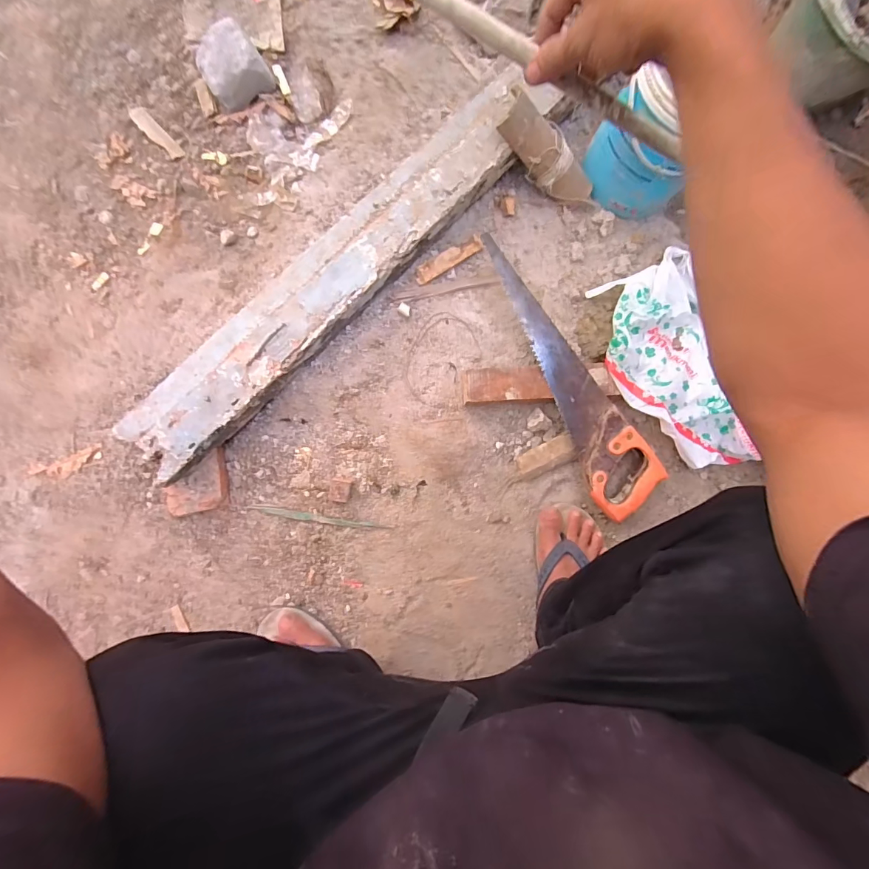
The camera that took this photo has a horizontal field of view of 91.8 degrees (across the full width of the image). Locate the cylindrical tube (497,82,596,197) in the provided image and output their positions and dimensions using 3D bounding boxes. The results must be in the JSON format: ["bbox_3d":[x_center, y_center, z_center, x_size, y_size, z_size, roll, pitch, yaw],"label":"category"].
[{"bbox_3d":[0.176,-0.442,0.671,0.196,0.059,0.059,26,81,-34],"label":"cylindrical tube"}]

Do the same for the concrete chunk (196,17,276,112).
[{"bbox_3d":[-0.341,-0.626,0.702,0.106,0.074,0.099,-30,85,-6],"label":"concrete chunk"}]

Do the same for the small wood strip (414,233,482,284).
[{"bbox_3d":[0.024,-0.283,0.678,0.124,0.010,0.027,-35,86,-7],"label":"small wood strip"}]

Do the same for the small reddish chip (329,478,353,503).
[{"bbox_3d":[-0.140,0.083,0.629,0.029,0.026,0.035,9,82,-2],"label":"small reddish chip"}]

